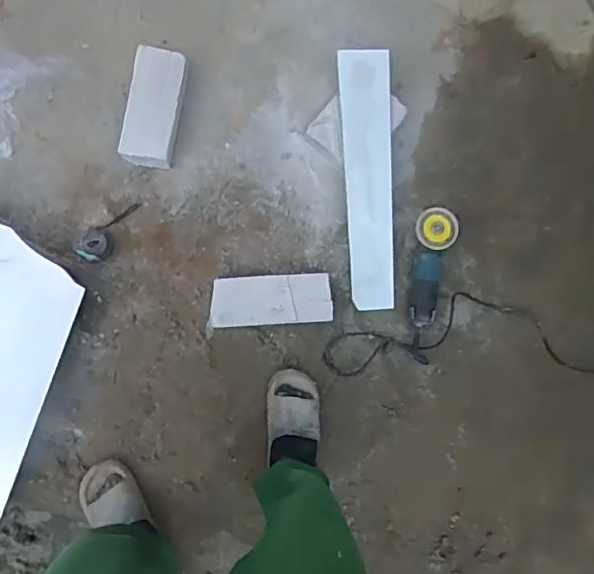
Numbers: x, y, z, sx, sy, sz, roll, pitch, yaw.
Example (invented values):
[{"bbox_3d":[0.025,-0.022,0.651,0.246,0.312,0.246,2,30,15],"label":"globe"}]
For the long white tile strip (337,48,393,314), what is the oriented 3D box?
[{"bbox_3d":[0.172,-0.245,1.320,0.116,0.020,0.594,-4,97,-4],"label":"long white tile strip"}]

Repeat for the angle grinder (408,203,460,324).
[{"bbox_3d":[0.323,-0.046,1.328,0.094,0.093,0.272,3,86,-6],"label":"angle grinder"}]

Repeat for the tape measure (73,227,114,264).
[{"bbox_3d":[-0.465,-0.095,1.283,0.069,0.030,0.078,36,83,-3],"label":"tape measure"}]

